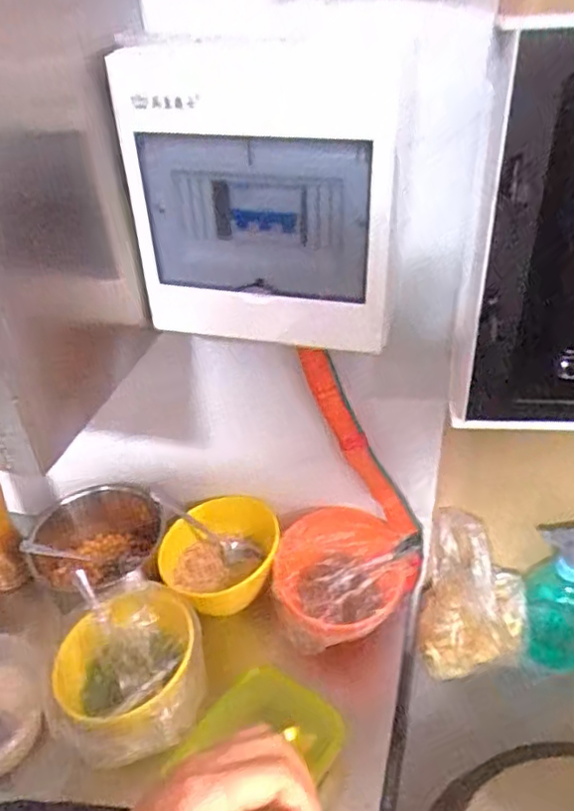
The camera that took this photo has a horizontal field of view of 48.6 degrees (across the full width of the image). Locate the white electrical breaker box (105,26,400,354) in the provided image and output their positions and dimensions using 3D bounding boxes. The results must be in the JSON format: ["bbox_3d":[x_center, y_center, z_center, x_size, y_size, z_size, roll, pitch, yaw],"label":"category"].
[{"bbox_3d":[-0.025,-0.148,0.475,0.204,0.226,0.050,8,39,15],"label":"white electrical breaker box"}]

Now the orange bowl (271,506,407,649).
[{"bbox_3d":[0.057,0.196,0.711,0.143,0.092,0.143,-2,37,2],"label":"orange bowl"}]

